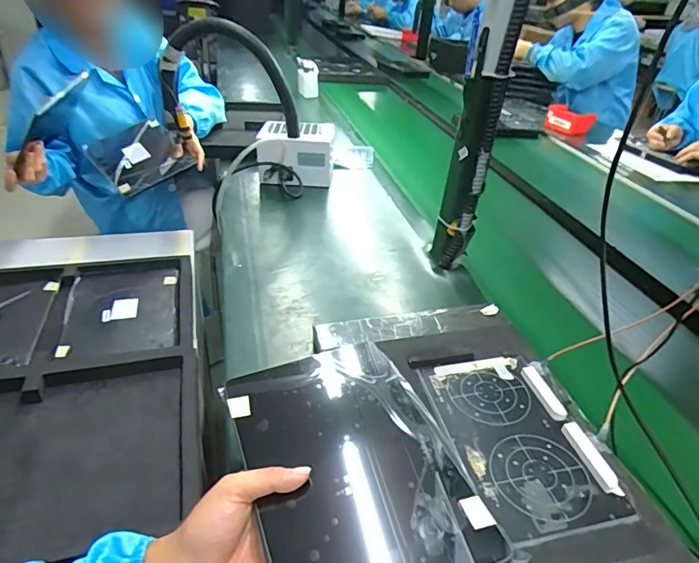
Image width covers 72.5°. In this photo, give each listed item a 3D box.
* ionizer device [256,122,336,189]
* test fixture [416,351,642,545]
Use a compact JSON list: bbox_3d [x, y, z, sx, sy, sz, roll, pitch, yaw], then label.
[{"bbox_3d":[-0.118,-0.286,1.067,0.162,0.107,0.152,1,35,-6],"label":"ionizer device"},{"bbox_3d":[0.169,0.155,0.489,0.132,0.013,0.207,-4,35,-13],"label":"test fixture"}]

